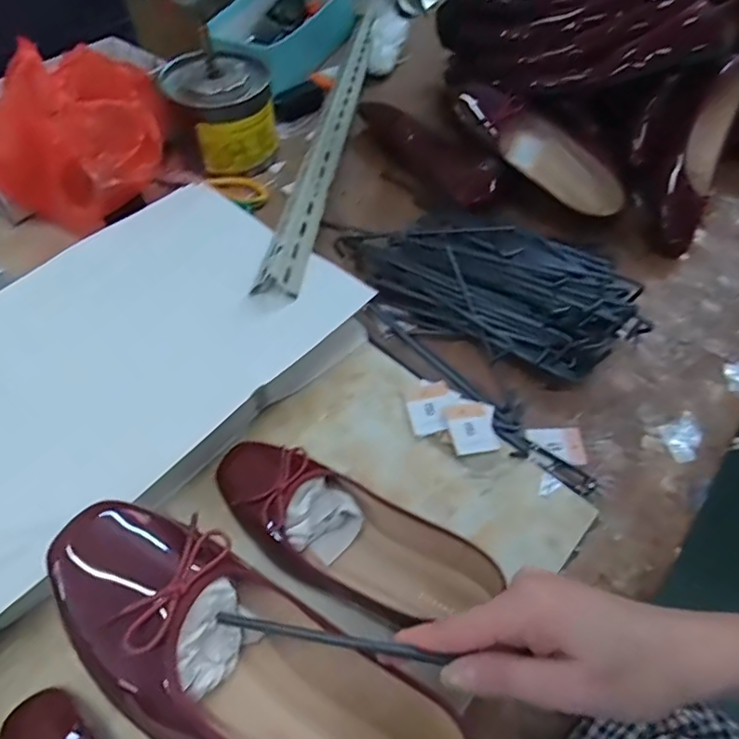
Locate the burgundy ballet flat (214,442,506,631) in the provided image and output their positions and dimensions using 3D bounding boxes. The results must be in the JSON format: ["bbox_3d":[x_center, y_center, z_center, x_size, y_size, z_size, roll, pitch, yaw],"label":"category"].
[{"bbox_3d":[-0.018,0.133,0.443,0.238,0.051,0.087,24,58,14],"label":"burgundy ballet flat"}]

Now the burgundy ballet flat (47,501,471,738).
[{"bbox_3d":[-0.057,0.163,0.293,0.253,0.044,0.087,38,59,-8],"label":"burgundy ballet flat"}]

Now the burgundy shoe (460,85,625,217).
[{"bbox_3d":[0.225,-0.286,0.710,0.251,0.072,0.085,40,62,8],"label":"burgundy shoe"}]

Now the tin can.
[{"bbox_3d":[-0.200,-0.340,0.742,0.113,0.125,0.115,-31,62,-21],"label":"tin can"}]

